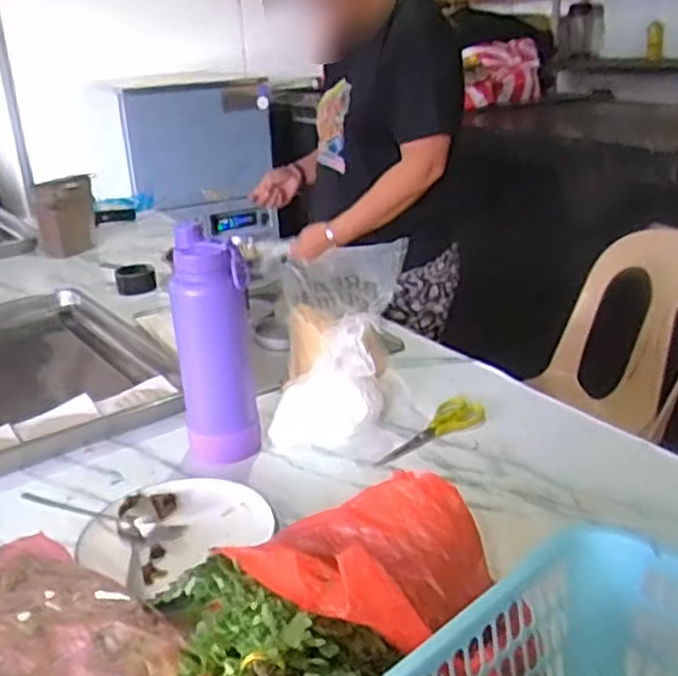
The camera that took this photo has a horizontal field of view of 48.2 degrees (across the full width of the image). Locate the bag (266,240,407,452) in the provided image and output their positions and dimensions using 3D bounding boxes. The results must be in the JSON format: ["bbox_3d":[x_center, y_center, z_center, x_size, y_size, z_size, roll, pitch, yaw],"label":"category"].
[{"bbox_3d":[-0.003,0.005,1.012,0.162,0.219,0.166,2,23,11],"label":"bag"}]

